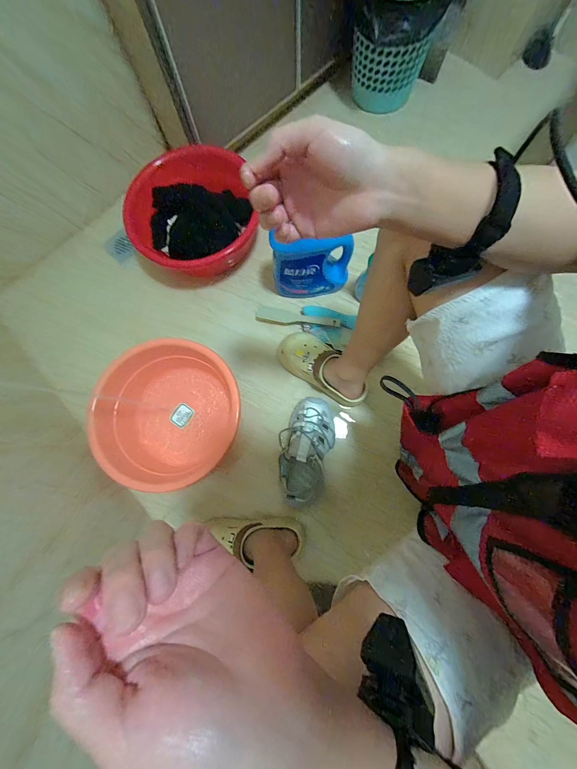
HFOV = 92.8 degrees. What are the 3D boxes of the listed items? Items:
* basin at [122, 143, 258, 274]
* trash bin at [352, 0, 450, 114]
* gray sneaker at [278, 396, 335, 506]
[{"bbox_3d":[-0.264,-0.456,0.762,0.277,0.170,0.330,22,80,6],"label":"basin"},{"bbox_3d":[0.287,-0.982,0.762,0.254,0.285,0.248,17,79,5],"label":"trash bin"},{"bbox_3d":[0.040,0.144,0.649,0.128,0.103,0.227,17,79,5],"label":"gray sneaker"}]

